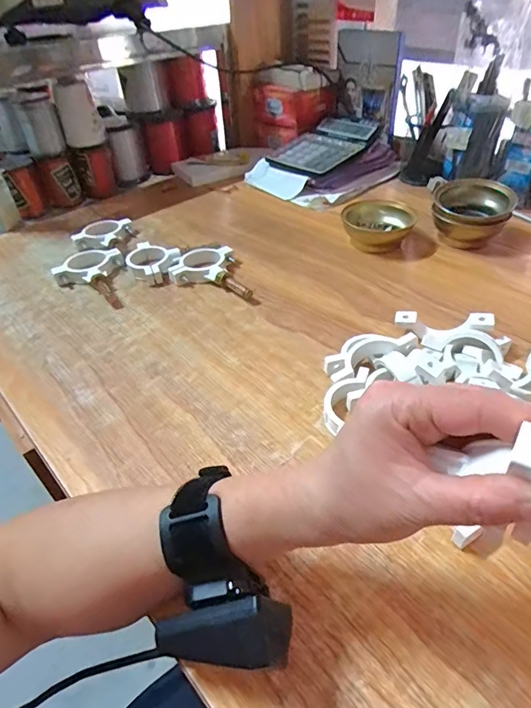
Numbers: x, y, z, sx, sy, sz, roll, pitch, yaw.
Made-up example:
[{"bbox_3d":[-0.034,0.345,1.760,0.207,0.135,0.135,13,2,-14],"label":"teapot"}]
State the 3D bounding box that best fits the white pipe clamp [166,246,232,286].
[{"bbox_3d":[-0.082,-0.110,0.561,0.074,0.021,0.064,-1,42,5],"label":"white pipe clamp"}]

